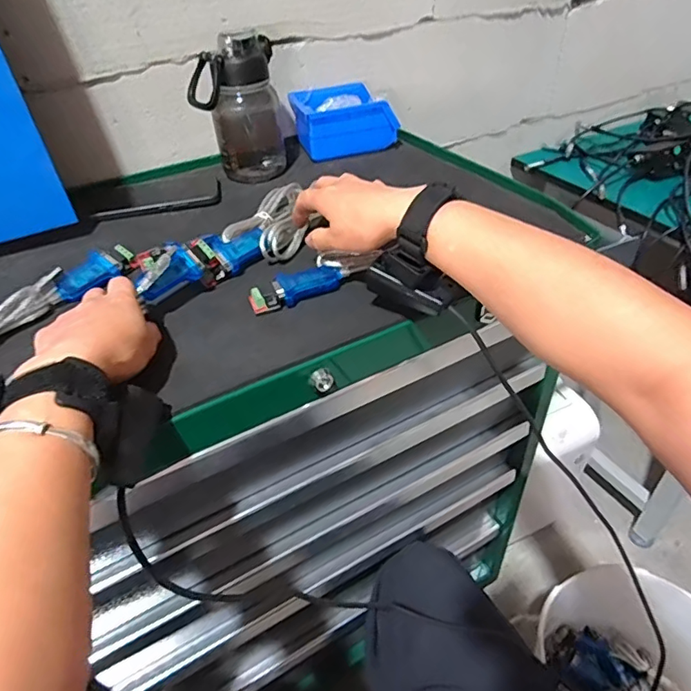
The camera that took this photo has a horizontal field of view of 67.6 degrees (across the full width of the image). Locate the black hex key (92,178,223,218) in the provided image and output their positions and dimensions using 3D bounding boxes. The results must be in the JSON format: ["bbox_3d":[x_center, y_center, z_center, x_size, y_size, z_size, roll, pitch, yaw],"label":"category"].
[{"bbox_3d":[-0.235,-0.186,0.659,0.155,0.010,0.066,-13,42,-11],"label":"black hex key"}]

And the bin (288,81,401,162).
[{"bbox_3d":[-0.004,-0.335,0.766,0.130,0.067,0.109,-12,41,-11],"label":"bin"}]

